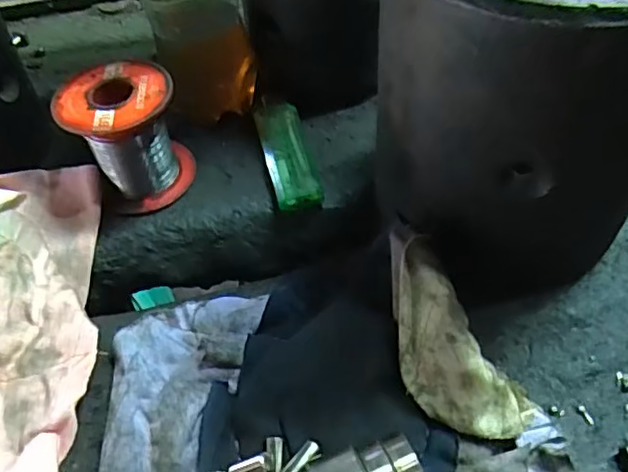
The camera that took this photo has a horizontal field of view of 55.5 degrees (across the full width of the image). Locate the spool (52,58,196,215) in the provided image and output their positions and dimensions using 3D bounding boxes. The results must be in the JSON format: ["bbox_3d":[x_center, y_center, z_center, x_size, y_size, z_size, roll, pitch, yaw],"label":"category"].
[{"bbox_3d":[-0.089,-0.047,0.289,0.050,0.058,0.050,-3,48,3],"label":"spool"}]

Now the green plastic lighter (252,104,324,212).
[{"bbox_3d":[-0.013,-0.042,0.304,0.023,0.013,0.070,-12,48,-6],"label":"green plastic lighter"}]

